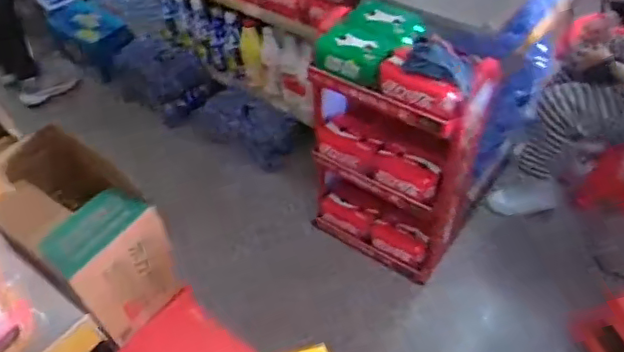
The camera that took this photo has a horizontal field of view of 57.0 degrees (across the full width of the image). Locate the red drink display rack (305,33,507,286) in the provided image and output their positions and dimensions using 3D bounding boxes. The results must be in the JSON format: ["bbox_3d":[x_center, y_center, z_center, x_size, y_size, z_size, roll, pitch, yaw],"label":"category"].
[{"bbox_3d":[0.265,-0.090,1.750,0.479,0.828,0.345,26,55,24],"label":"red drink display rack"}]

